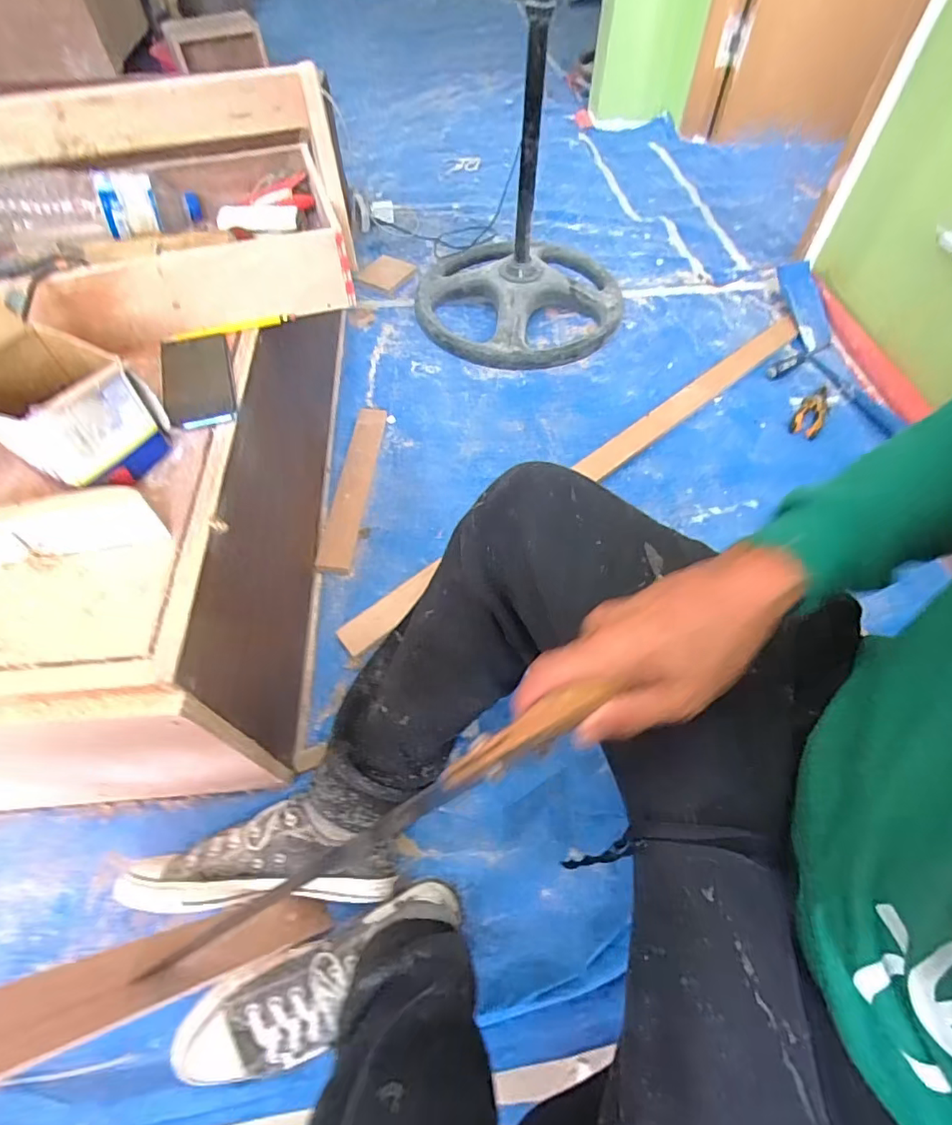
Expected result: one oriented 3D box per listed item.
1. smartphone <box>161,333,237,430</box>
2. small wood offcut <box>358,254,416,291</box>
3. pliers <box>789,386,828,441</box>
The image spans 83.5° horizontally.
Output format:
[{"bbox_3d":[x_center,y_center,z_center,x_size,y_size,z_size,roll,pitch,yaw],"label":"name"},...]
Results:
[{"bbox_3d":[-0.316,-0.209,0.601,0.073,0.013,0.163,-16,59,-10],"label":"smartphone"},{"bbox_3d":[-0.224,-0.732,1.341,0.114,0.012,0.126,27,62,16],"label":"small wood offcut"},{"bbox_3d":[0.661,-0.298,1.051,0.051,0.010,0.157,28,62,17],"label":"pliers"}]

